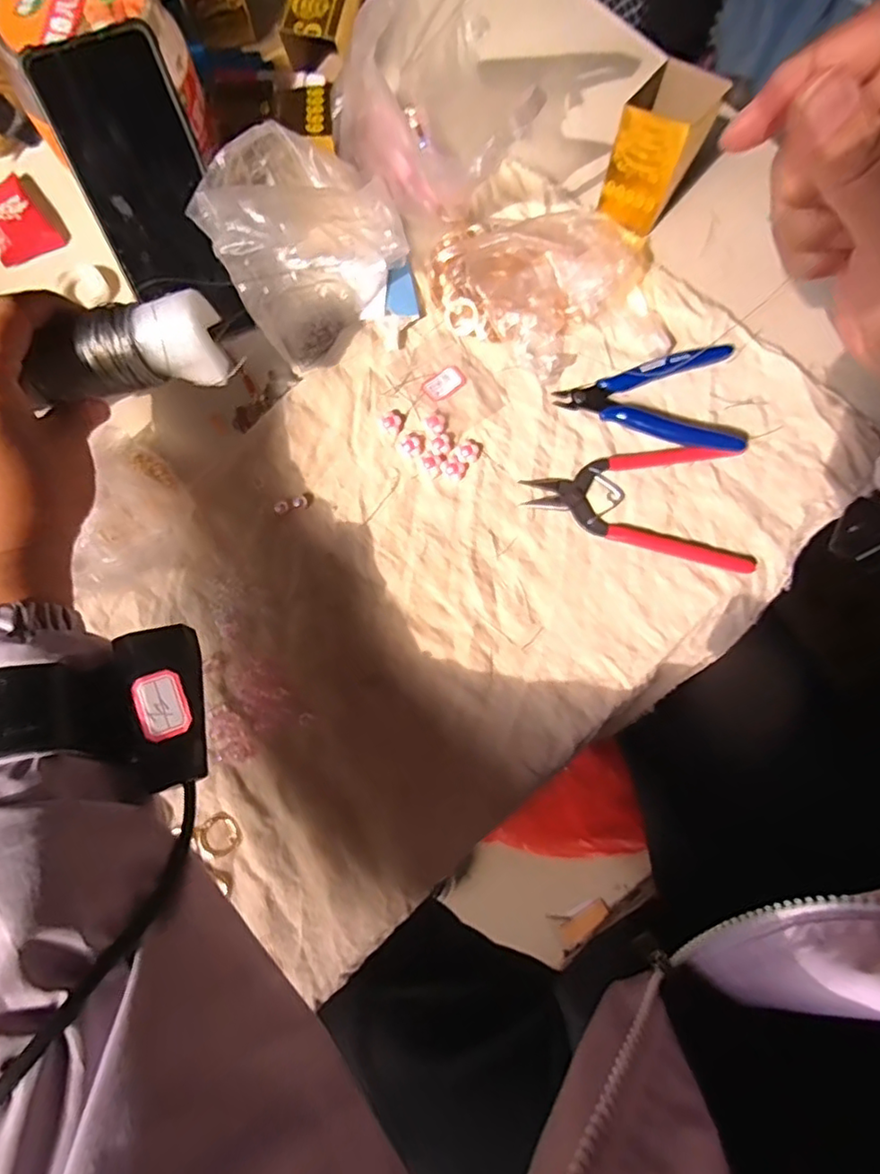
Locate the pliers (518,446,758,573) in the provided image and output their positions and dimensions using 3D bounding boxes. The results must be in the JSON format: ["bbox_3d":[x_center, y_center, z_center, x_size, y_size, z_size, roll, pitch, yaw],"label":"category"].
[{"bbox_3d":[0.129,-0.054,0.387,0.143,0.007,0.081,3,77,0],"label":"pliers"}]

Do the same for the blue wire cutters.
[{"bbox_3d":[0.150,-0.140,0.403,0.124,0.014,0.080,18,78,4],"label":"blue wire cutters"}]

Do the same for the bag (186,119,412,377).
[{"bbox_3d":[-0.081,-0.212,0.368,0.102,0.112,0.106,-9,76,-2],"label":"bag"}]

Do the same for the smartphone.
[{"bbox_3d":[-0.175,-0.238,0.370,0.072,0.006,0.159,-22,119,-5],"label":"smartphone"}]

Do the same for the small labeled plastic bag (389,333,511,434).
[{"bbox_3d":[0.006,-0.138,0.405,0.055,0.004,0.067,-32,78,-7],"label":"small labeled plastic bag"}]

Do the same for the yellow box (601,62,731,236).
[{"bbox_3d":[0.144,-0.288,0.399,0.050,0.083,0.047,32,79,7],"label":"yellow box"}]

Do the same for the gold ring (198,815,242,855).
[{"bbox_3d":[-0.127,0.144,0.347,0.023,0.008,0.021,0,76,0],"label":"gold ring"}]

